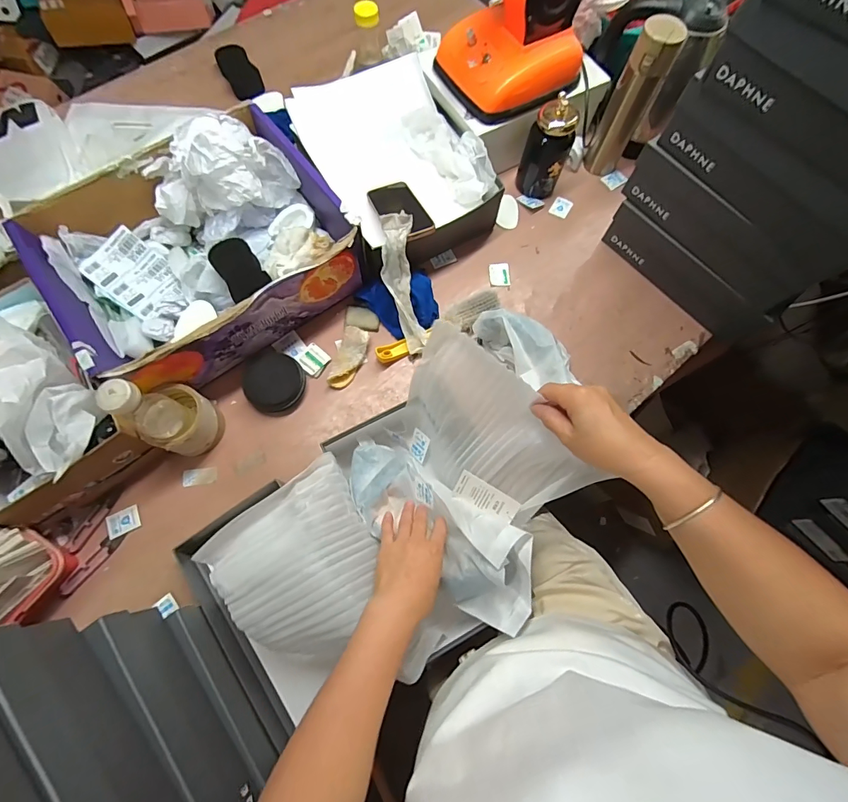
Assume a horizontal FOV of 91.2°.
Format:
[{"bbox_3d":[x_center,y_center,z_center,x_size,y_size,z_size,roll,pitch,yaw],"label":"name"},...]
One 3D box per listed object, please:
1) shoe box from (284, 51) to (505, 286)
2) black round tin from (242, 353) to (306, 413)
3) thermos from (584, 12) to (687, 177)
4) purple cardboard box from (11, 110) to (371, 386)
[{"bbox_3d":[-0.059,-0.408,0.720,0.270,0.133,0.344,-31,76,-11],"label":"shoe box"},{"bbox_3d":[-0.232,-0.033,0.643,0.085,0.039,0.092,1,72,-2],"label":"black round tin"},{"bbox_3d":[0.353,-0.509,0.716,0.067,0.237,0.058,26,73,6],"label":"thermos"},{"bbox_3d":[-0.344,-0.234,0.640,0.398,0.162,0.335,-38,77,-13],"label":"purple cardboard box"}]

